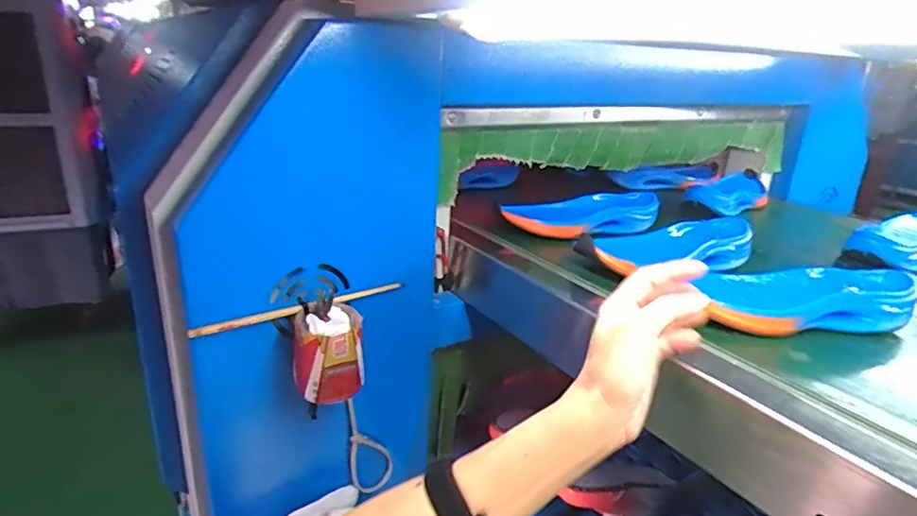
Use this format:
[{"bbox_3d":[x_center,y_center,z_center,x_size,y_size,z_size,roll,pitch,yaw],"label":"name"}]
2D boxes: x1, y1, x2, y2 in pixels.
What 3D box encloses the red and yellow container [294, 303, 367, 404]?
[{"bbox_3d":[-0.139,0.100,0.592,0.070,0.088,0.065,-3,21,-20],"label":"red and yellow container"}]

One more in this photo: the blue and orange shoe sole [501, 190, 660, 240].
[{"bbox_3d":[0.173,-0.060,0.785,0.218,0.048,0.072,-6,22,-28],"label":"blue and orange shoe sole"}]

